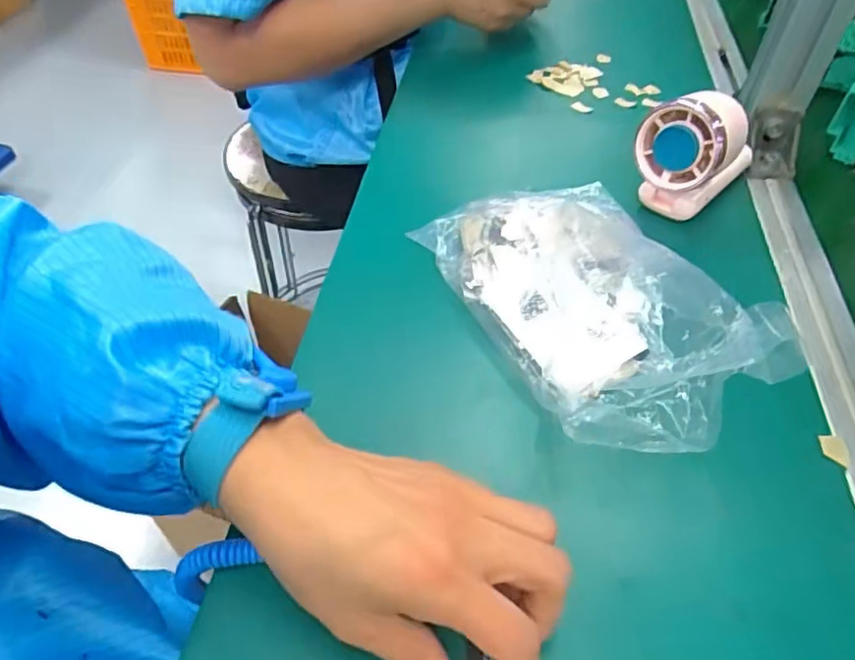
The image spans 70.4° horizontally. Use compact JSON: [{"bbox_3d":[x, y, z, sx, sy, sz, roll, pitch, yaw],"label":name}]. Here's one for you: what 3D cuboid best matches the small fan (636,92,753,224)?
[{"bbox_3d":[0.185,-0.121,0.425,0.057,0.084,0.067,36,57,27],"label":"small fan"}]

